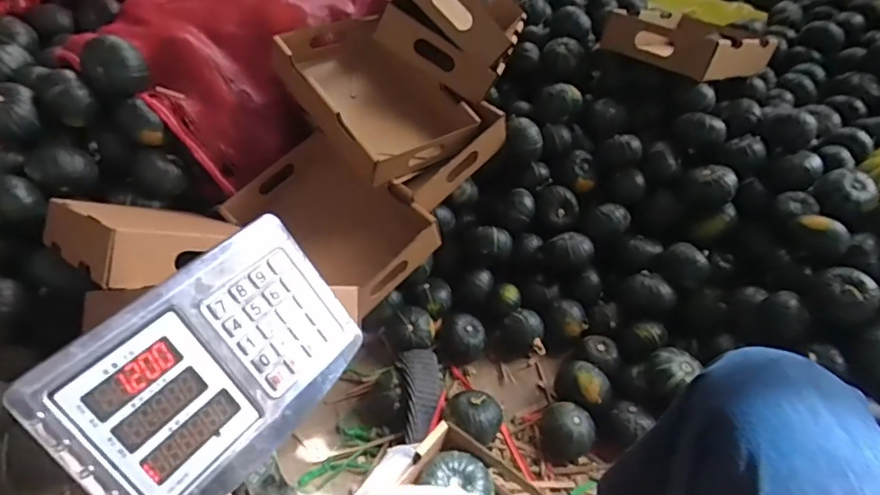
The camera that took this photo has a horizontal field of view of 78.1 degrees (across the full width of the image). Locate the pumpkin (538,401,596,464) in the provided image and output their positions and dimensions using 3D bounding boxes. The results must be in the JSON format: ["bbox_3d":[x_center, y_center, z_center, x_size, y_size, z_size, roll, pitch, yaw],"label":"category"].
[{"bbox_3d":[0.179,0.266,0.778,0.073,0.056,0.064,18,45,12],"label":"pumpkin"}]

